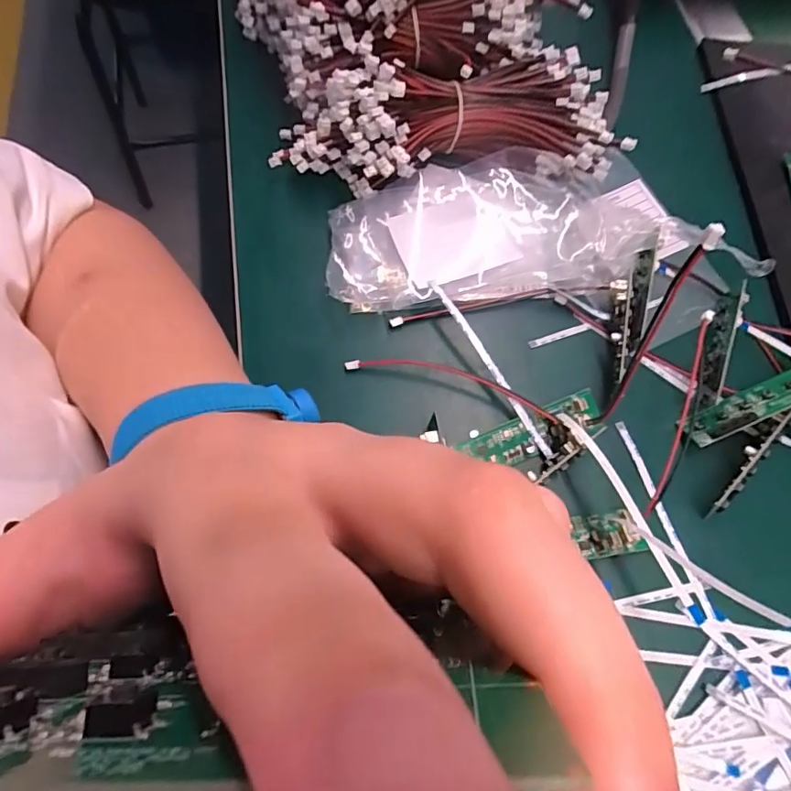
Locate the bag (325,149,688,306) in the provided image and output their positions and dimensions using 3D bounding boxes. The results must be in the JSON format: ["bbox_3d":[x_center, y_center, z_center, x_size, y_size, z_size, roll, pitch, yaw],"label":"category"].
[{"bbox_3d":[0.056,-0.101,0.307,0.187,0.021,0.085,-8,70,-6],"label":"bag"}]

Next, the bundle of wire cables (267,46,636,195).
[{"bbox_3d":[0.026,-0.158,0.312,0.197,0.044,0.074,-7,70,-5],"label":"bundle of wire cables"}]

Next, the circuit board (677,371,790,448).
[{"bbox_3d":[0.190,0.002,0.272,0.084,0.004,0.020,-25,43,5],"label":"circuit board"}]

